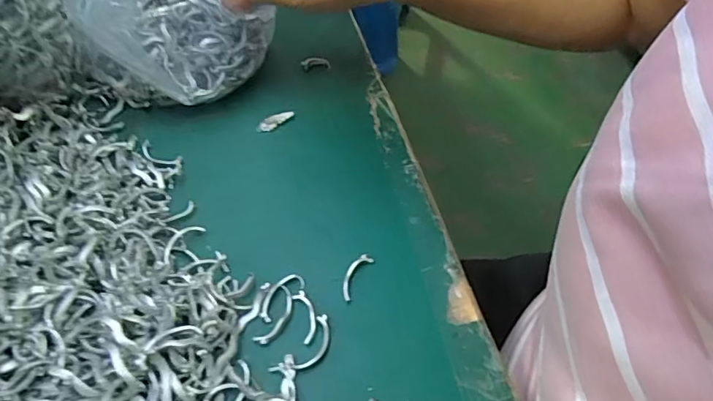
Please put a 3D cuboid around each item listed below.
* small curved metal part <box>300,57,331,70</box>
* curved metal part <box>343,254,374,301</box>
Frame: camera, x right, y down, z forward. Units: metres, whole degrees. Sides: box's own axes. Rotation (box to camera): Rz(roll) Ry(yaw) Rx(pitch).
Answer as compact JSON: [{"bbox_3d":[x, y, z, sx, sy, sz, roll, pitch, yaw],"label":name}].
[{"bbox_3d":[-0.033,-0.111,0.410,0.023,0.006,0.011,-4,54,-5],"label":"small curved metal part"},{"bbox_3d":[-0.001,0.045,0.306,0.010,0.004,0.032,24,56,16],"label":"curved metal part"}]

